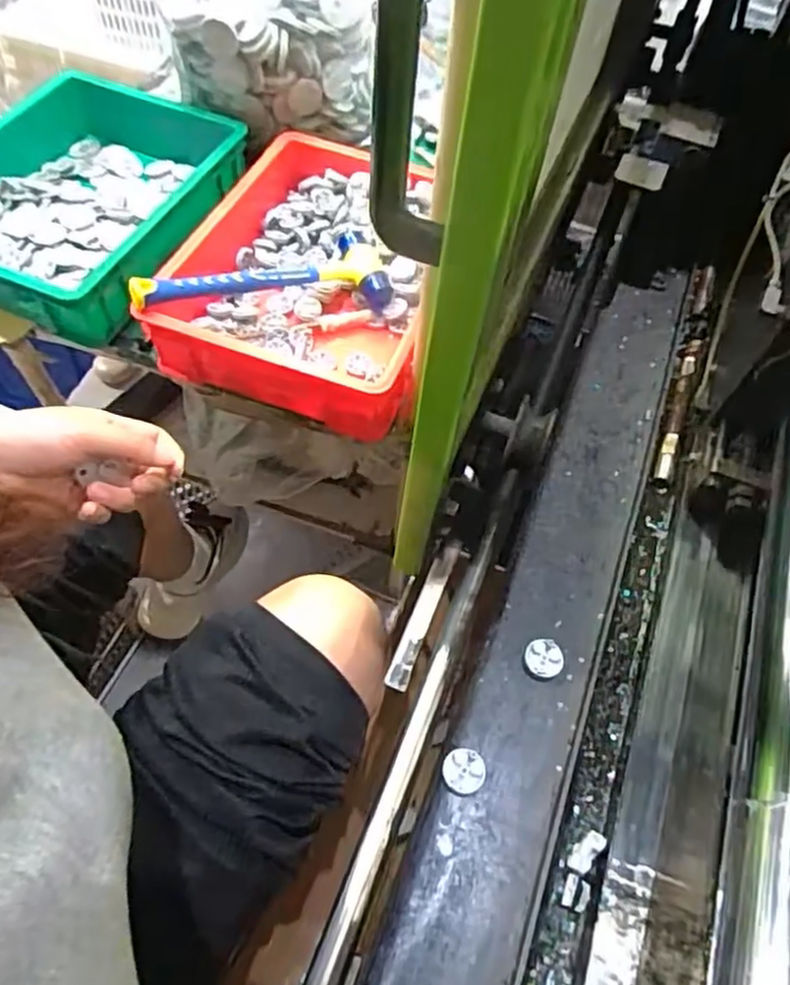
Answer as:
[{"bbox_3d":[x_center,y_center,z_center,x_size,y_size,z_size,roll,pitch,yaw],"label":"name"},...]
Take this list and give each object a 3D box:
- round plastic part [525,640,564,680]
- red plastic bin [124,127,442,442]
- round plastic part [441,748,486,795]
[{"bbox_3d":[0.117,0.130,0.522,0.029,0.008,0.029,2,59,-3],"label":"round plastic part"},{"bbox_3d":[-0.081,-0.241,0.725,0.270,0.089,0.352,17,59,6],"label":"red plastic bin"},{"bbox_3d":[0.049,0.198,0.476,0.030,0.011,0.029,2,59,-3],"label":"round plastic part"}]

